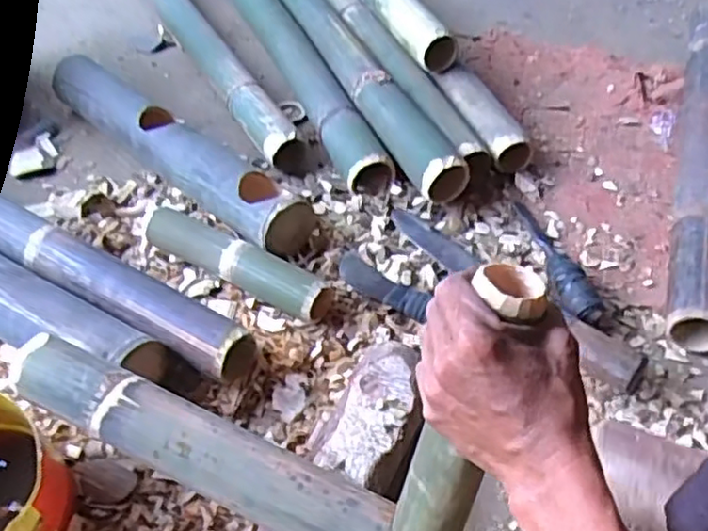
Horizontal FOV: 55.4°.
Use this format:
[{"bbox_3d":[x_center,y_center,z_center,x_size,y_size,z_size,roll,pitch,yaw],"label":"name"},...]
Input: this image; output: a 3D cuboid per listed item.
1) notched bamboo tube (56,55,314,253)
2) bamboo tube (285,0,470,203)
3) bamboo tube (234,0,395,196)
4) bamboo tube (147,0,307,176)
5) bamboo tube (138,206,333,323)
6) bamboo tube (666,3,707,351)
[{"bbox_3d":[-0.221,-0.148,0.836,0.464,0.068,0.088,34,57,28],"label":"notched bamboo tube"},{"bbox_3d":[-0.014,-0.304,0.988,0.069,0.071,0.662,-17,49,-14],"label":"bamboo tube"},{"bbox_3d":[-0.095,-0.312,1.006,0.067,0.056,0.639,-17,49,-14],"label":"bamboo tube"},{"bbox_3d":[-0.234,-0.337,1.029,0.056,0.057,0.670,-22,51,-18],"label":"bamboo tube"},{"bbox_3d":[-0.135,-0.007,0.716,0.242,0.038,0.048,24,52,21],"label":"bamboo tube"},{"bbox_3d":[0.433,-0.164,0.831,0.062,0.063,0.634,15,49,14],"label":"bamboo tube"}]

